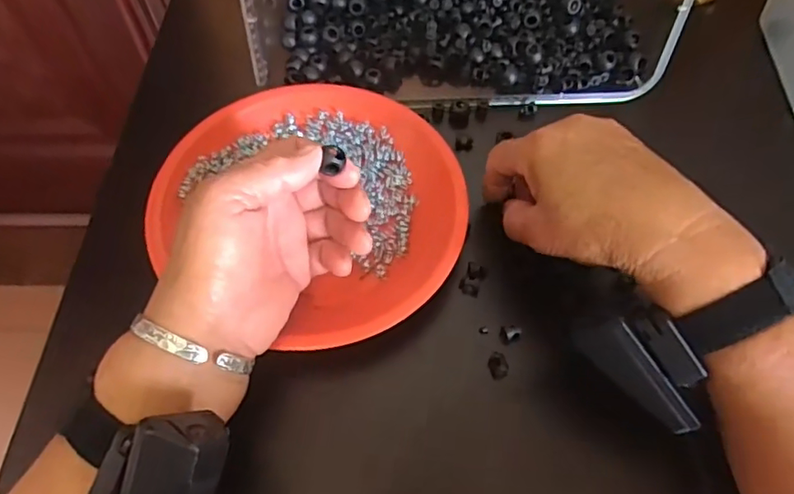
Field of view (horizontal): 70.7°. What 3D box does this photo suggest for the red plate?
[{"bbox_3d":[-0.052,-0.030,0.366,0.194,0.023,0.176,34,65,16],"label":"red plate"}]

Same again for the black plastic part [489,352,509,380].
[{"bbox_3d":[0.059,0.069,0.325,0.009,0.008,0.015,-18,63,-12],"label":"black plastic part"}]

